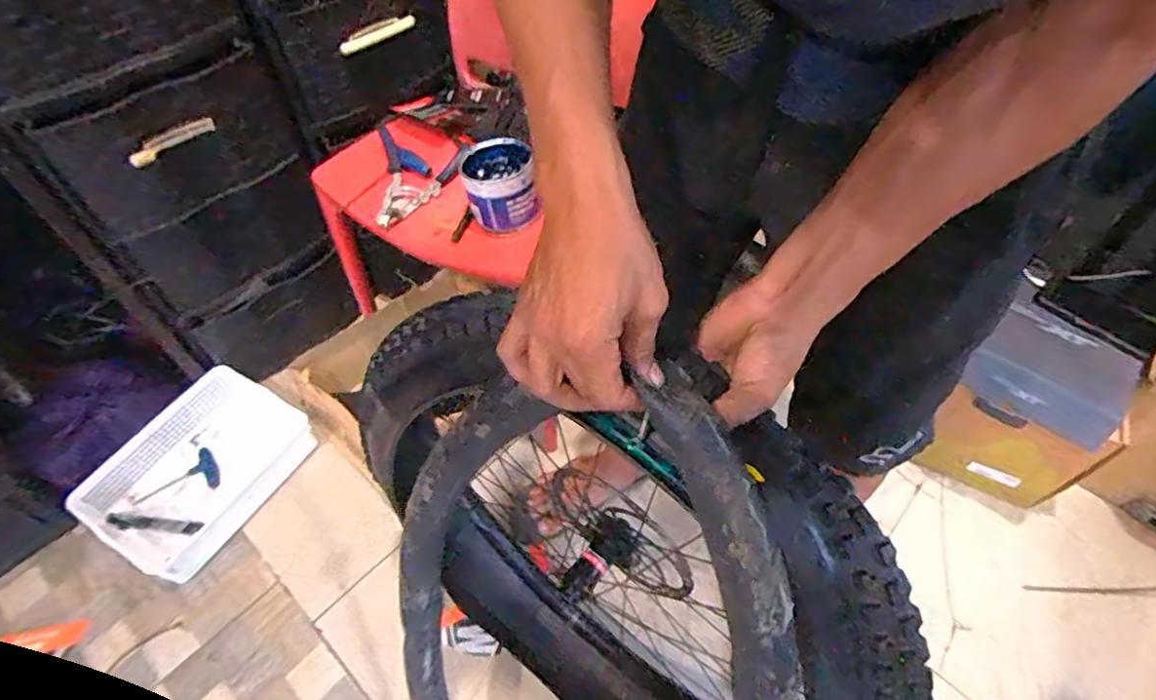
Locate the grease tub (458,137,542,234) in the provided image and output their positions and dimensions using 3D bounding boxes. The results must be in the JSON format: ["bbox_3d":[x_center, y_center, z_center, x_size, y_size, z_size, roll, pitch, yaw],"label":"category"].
[{"bbox_3d":[-0.109,-0.227,0.837,0.100,0.077,0.103,-7,53,-5],"label":"grease tub"}]

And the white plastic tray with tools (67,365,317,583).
[{"bbox_3d":[-0.664,0.212,1.073,0.260,0.078,0.341,25,57,19],"label":"white plastic tray with tools"}]

